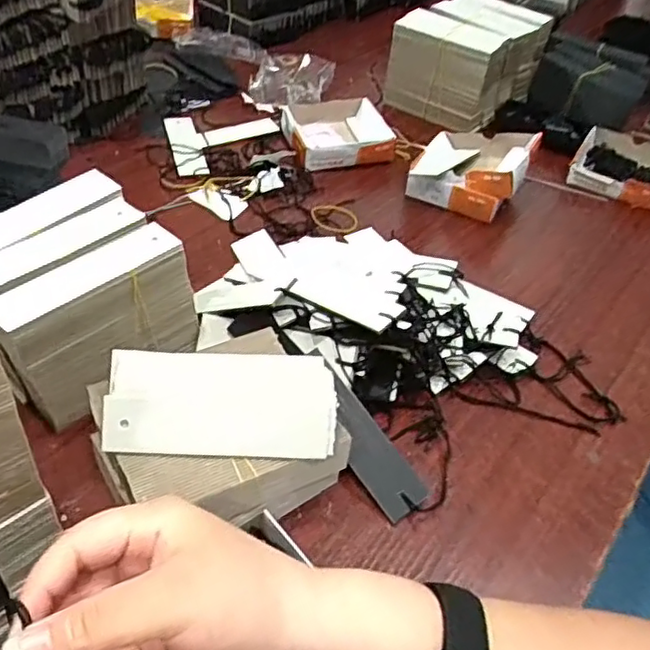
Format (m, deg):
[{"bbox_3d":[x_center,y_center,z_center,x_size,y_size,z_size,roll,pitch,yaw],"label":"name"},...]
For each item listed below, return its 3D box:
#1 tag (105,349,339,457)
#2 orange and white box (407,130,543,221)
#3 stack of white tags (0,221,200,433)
[{"bbox_3d":[-0.060,0.044,0.380,0.129,0.011,0.060,3,65,-7],"label":"tag"},{"bbox_3d":[0.166,-0.177,0.725,0.116,0.058,0.138,22,47,15],"label":"orange and white box"},{"bbox_3d":[-0.154,0.005,0.453,0.134,0.113,0.046,-32,56,-32],"label":"stack of white tags"}]

